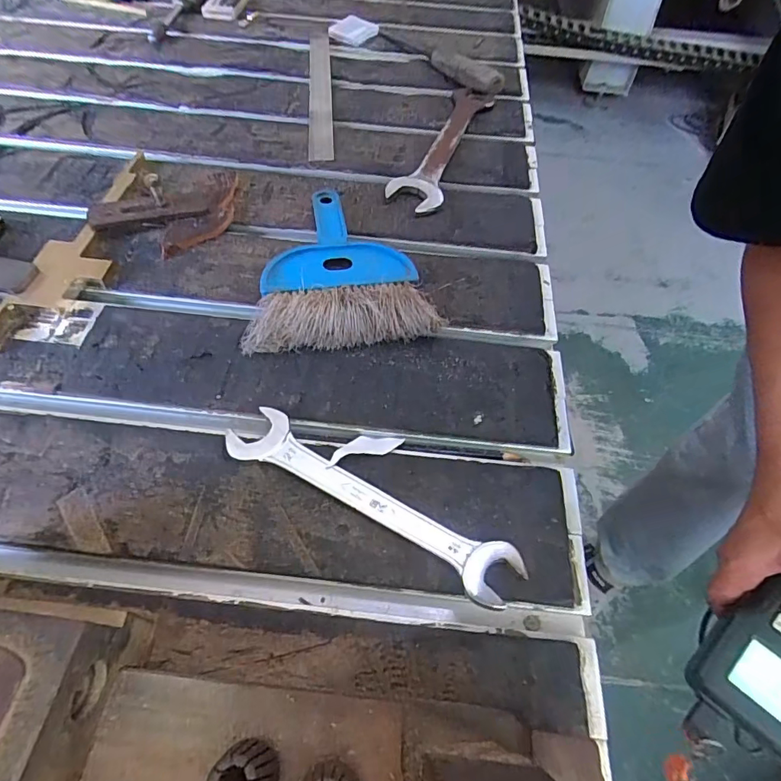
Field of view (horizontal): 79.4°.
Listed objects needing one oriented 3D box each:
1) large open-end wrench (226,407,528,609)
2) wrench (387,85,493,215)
[{"bbox_3d":[-0.013,0.066,0.282,0.184,0.007,0.037,28,59,15],"label":"large open-end wrench"},{"bbox_3d":[0.058,-0.267,0.507,0.054,0.011,0.245,18,57,9],"label":"wrench"}]

